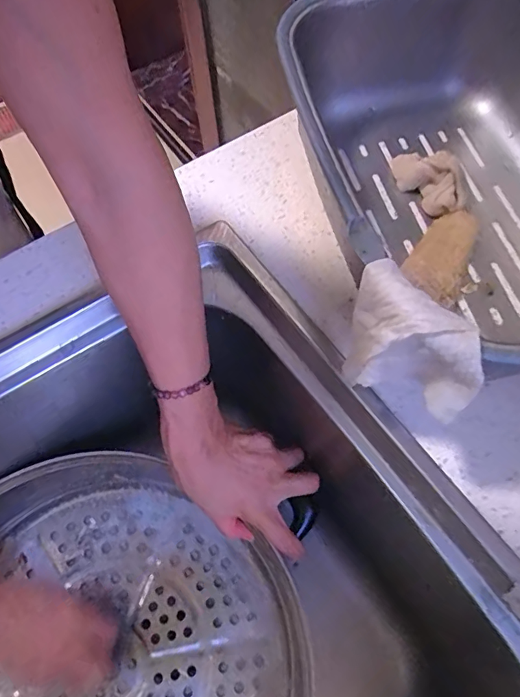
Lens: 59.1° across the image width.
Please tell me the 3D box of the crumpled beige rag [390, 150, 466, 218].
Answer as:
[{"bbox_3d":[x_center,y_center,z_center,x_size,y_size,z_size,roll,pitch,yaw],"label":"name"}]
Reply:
[{"bbox_3d":[0.146,-0.148,0.396,0.032,0.033,0.078,-25,66,-11],"label":"crumpled beige rag"}]

